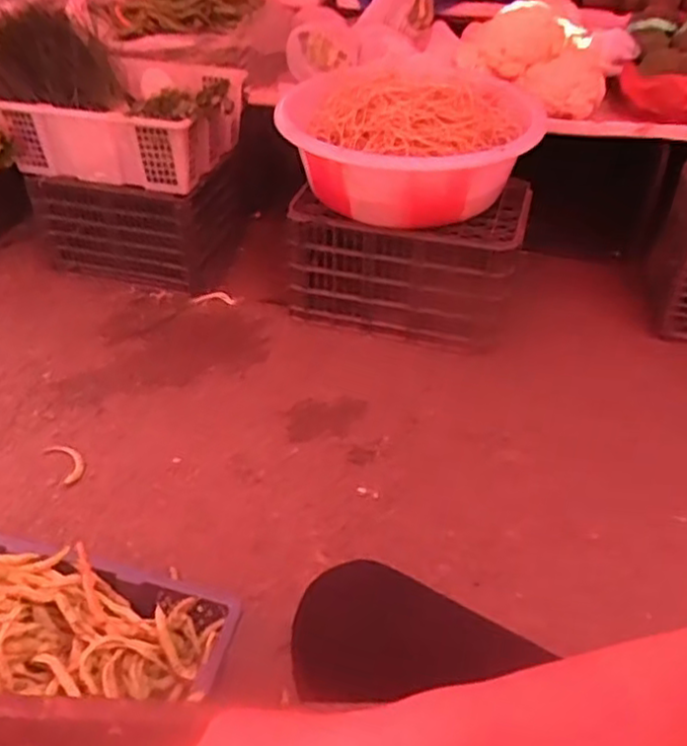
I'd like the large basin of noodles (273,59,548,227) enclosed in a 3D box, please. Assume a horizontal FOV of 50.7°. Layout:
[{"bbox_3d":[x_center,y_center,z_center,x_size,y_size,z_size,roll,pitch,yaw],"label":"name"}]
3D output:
[{"bbox_3d":[0.134,-0.475,1.511,0.487,0.202,0.478,1,41,-1],"label":"large basin of noodles"}]

